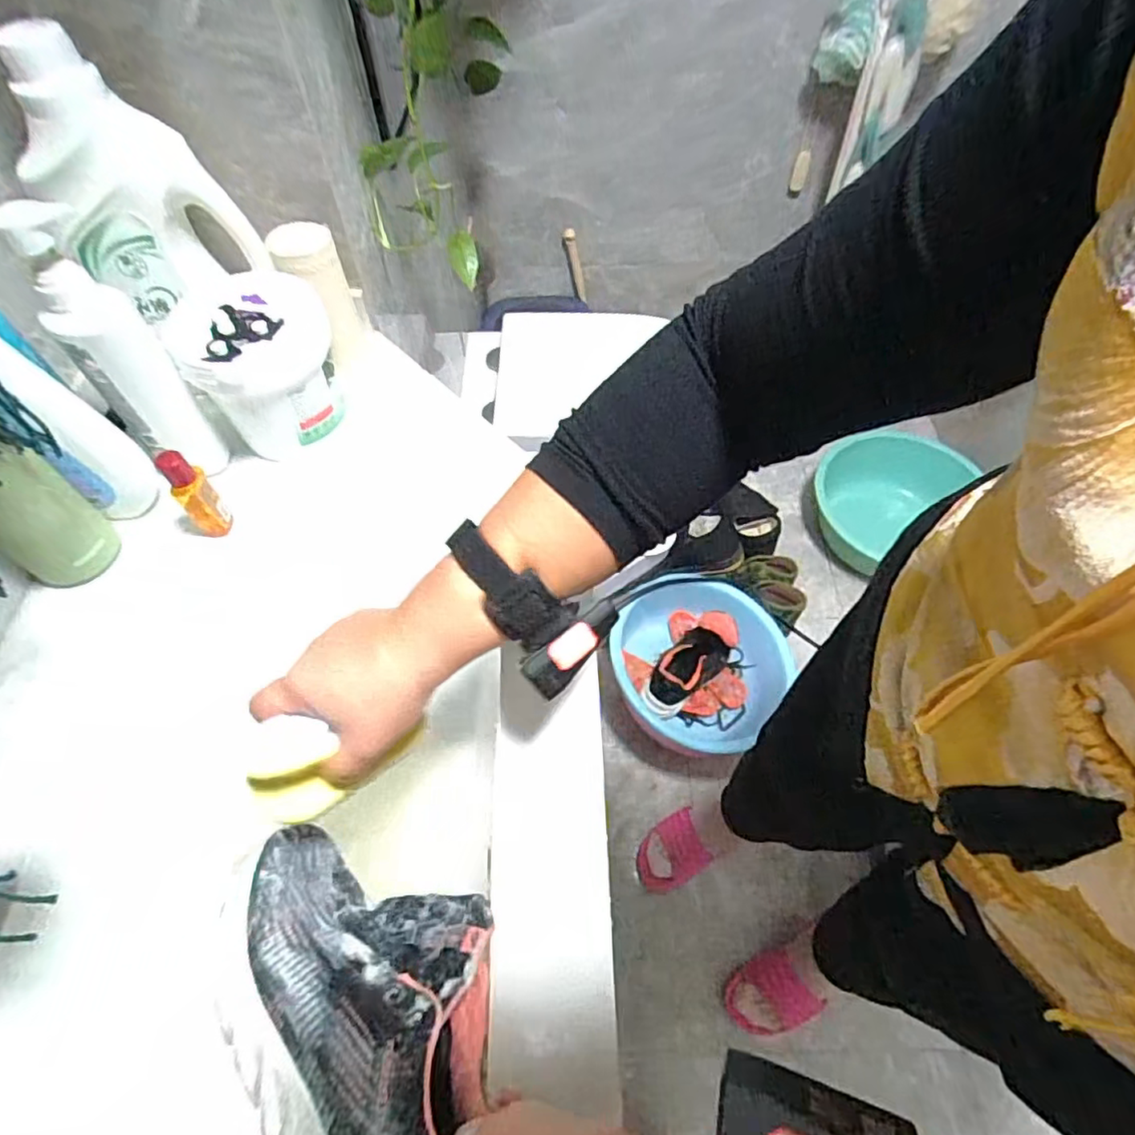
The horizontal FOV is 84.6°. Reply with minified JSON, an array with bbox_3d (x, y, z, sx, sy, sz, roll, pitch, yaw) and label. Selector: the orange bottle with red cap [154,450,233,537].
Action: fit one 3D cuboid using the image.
[{"bbox_3d":[-0.320,-0.062,0.536,0.032,0.093,0.026,-37,64,-20],"label":"orange bottle with red cap"}]

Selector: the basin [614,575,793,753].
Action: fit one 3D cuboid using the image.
[{"bbox_3d":[0.257,0.179,1.253,0.346,0.144,0.371,0,58,0],"label":"basin"}]

